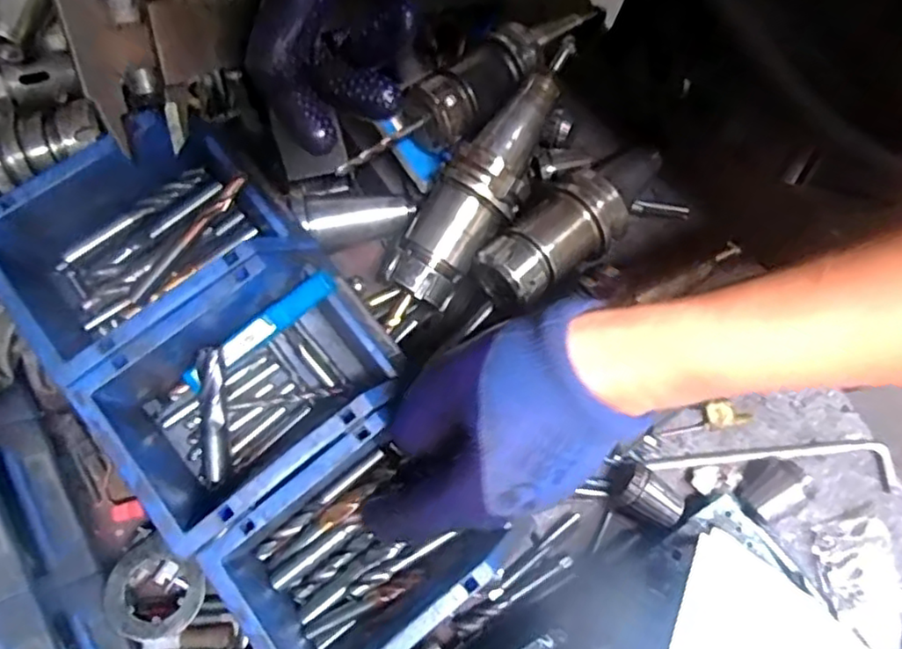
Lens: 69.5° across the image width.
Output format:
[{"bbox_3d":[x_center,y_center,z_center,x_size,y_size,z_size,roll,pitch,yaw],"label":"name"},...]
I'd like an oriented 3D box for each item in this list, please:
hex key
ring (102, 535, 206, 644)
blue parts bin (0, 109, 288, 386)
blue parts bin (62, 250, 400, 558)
[{"bbox_3d":[0.219,0.095,0.444,0.162,0.009,0.031,1,75,0],"label":"hex key"},{"bbox_3d":[-0.182,0.164,0.397,0.055,0.013,0.054,0,75,0],"label":"ring"},{"bbox_3d":[-0.175,-0.043,0.375,0.143,0.073,0.103,-39,79,-9],"label":"blue parts bin"},{"bbox_3d":[-0.110,0.039,0.366,0.145,0.077,0.103,-39,79,-9],"label":"blue parts bin"}]

